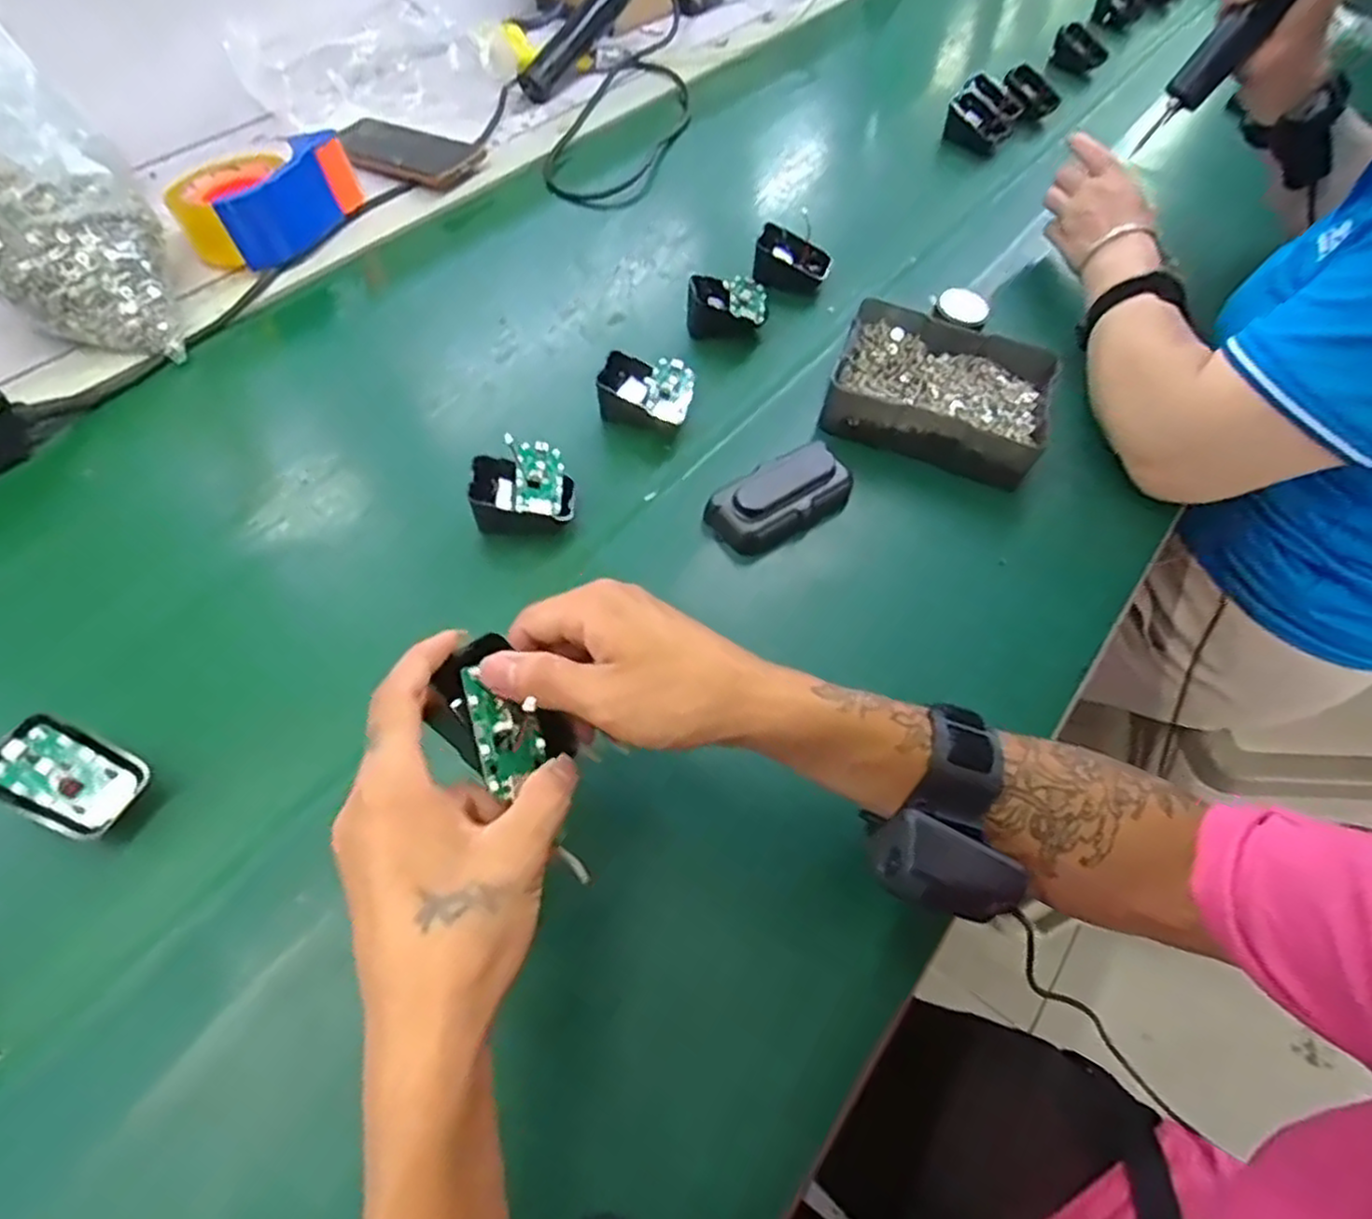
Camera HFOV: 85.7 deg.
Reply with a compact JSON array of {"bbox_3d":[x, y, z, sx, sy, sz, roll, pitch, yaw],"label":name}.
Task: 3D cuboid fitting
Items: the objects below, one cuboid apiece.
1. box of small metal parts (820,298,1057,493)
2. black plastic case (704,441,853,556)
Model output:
[{"bbox_3d":[0.197,-0.172,0.576,0.159,0.048,0.135,17,57,8],"label":"box of small metal parts"},{"bbox_3d":[0.069,-0.077,0.515,0.104,0.031,0.049,-32,63,-22],"label":"black plastic case"}]

